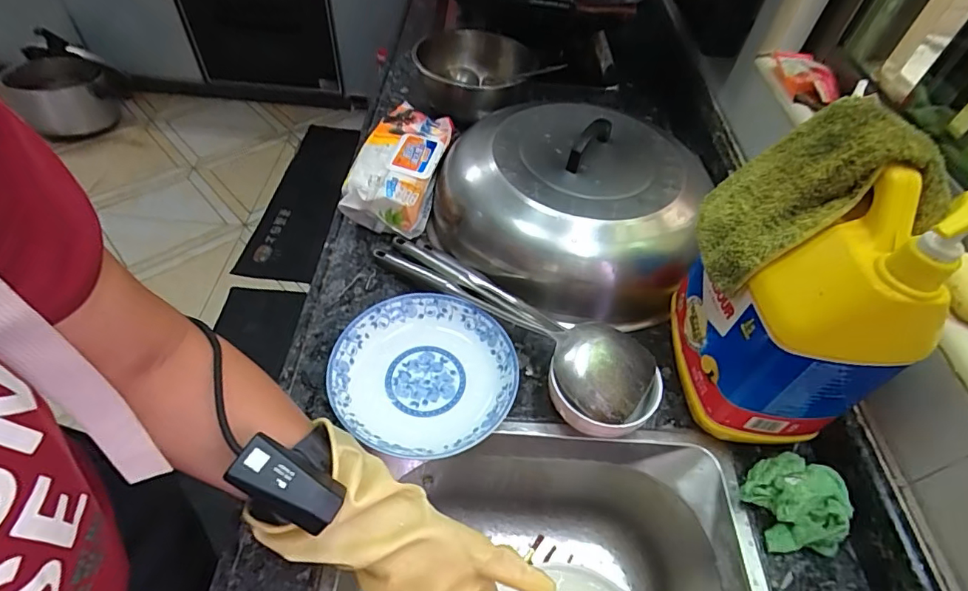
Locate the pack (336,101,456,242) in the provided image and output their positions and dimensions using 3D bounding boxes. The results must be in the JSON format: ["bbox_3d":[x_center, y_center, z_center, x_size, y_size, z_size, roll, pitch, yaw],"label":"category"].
[{"bbox_3d":[-0.116,-0.183,0.716,0.106,0.065,0.214,13,51,5],"label":"pack"}]

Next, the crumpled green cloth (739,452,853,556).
[{"bbox_3d":[0.297,0.196,0.472,0.082,0.047,0.084,-13,53,-16],"label":"crumpled green cloth"}]

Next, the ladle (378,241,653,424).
[{"bbox_3d":[0.013,0.018,0.562,0.360,0.051,0.096,33,55,20],"label":"ladle"}]

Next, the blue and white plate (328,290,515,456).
[{"bbox_3d":[-0.062,0.078,0.528,0.188,0.030,0.176,3,50,-3],"label":"blue and white plate"}]

